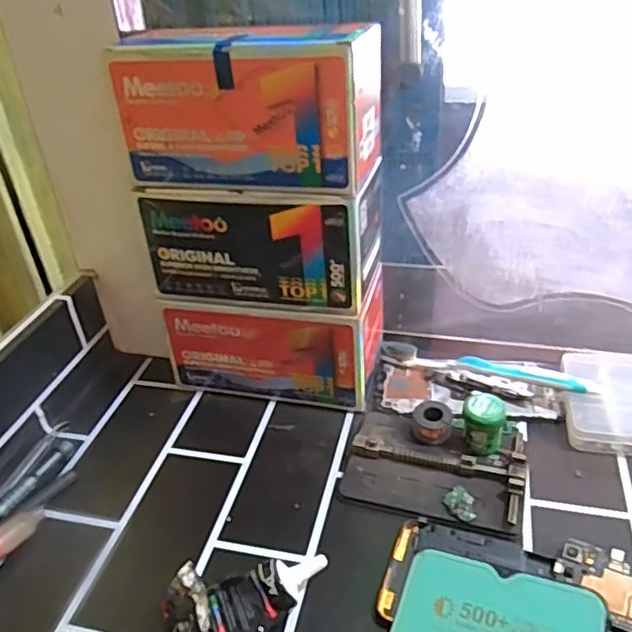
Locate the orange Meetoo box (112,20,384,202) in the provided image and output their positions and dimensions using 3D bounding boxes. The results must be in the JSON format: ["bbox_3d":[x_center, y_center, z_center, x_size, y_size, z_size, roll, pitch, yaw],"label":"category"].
[{"bbox_3d":[-0.045,-0.153,0.441,0.184,0.099,0.090,2,36,11],"label":"orange Meetoo box"}]

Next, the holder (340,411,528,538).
[{"bbox_3d":[0.089,0.109,0.459,0.127,0.019,0.092,7,37,18],"label":"holder"}]

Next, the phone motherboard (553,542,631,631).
[{"bbox_3d":[0.181,0.164,0.370,0.065,0.005,0.044,14,50,30],"label":"phone motherboard"}]

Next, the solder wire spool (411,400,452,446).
[{"bbox_3d":[0.092,0.085,0.484,0.030,0.024,0.025,1,36,9],"label":"solder wire spool"}]

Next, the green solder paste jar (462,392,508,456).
[{"bbox_3d":[0.127,0.085,0.462,0.030,0.044,0.029,-4,35,3],"label":"green solder paste jar"}]

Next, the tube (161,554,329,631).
[{"bbox_3d":[-0.043,0.172,0.376,0.099,0.029,0.044,-16,36,-15],"label":"tube"}]

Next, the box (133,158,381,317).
[{"bbox_3d":[-0.040,-0.066,0.489,0.173,0.092,0.082,7,37,17],"label":"box"}]

